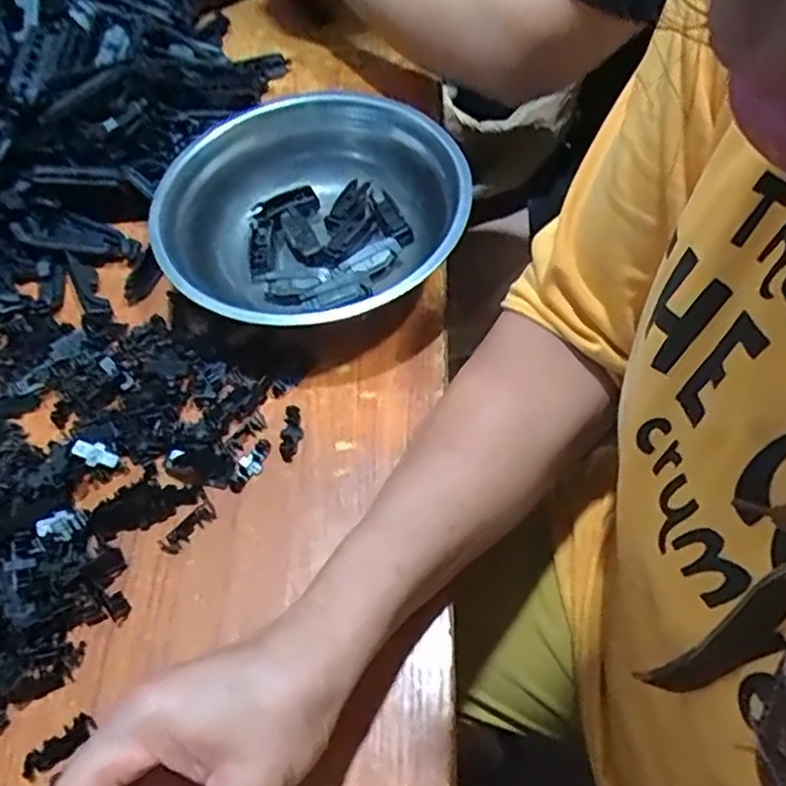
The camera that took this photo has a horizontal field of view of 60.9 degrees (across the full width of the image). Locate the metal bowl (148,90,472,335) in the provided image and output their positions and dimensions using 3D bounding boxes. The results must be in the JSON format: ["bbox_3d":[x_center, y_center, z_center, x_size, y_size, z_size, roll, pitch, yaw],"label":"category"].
[{"bbox_3d":[-0.055,-0.113,0.453,0.198,0.057,0.194,-2,60,3],"label":"metal bowl"}]

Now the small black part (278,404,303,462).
[{"bbox_3d":[-0.062,0.024,0.404,0.013,0.008,0.035,-7,60,0],"label":"small black part"}]

